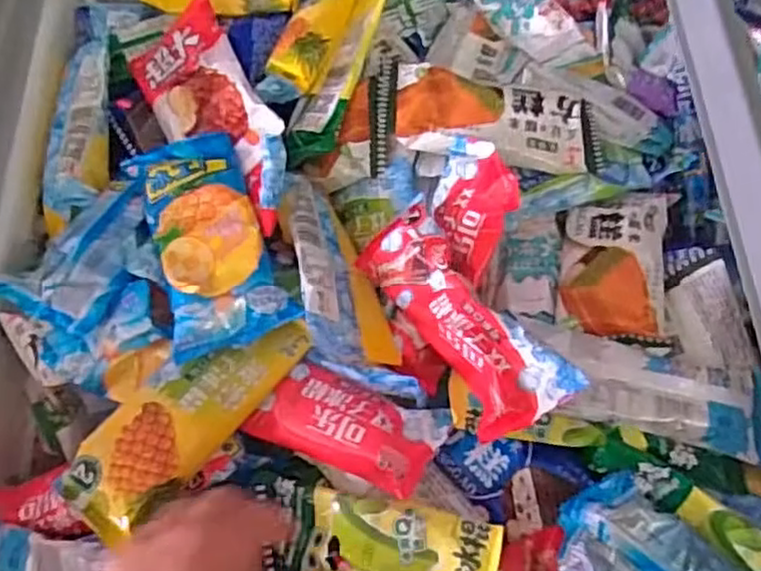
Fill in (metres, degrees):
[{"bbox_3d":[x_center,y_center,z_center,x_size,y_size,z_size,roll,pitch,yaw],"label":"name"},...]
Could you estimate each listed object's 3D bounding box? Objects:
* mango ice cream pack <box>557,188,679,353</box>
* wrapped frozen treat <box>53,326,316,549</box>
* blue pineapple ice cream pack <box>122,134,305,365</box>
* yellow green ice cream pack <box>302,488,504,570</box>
[{"bbox_3d":[0.173,-0.016,0.536,0.078,0.019,0.141,0,54,15],"label":"mango ice cream pack"},{"bbox_3d":[-0.125,0.087,0.485,0.182,0.019,0.063,-38,70,-21],"label":"wrapped frozen treat"},{"bbox_3d":[-0.131,-0.041,0.537,0.084,0.026,0.189,-22,67,-7],"label":"blue pineapple ice cream pack"},{"bbox_3d":[0.010,0.171,0.450,0.123,0.023,0.065,8,75,19],"label":"yellow green ice cream pack"}]

